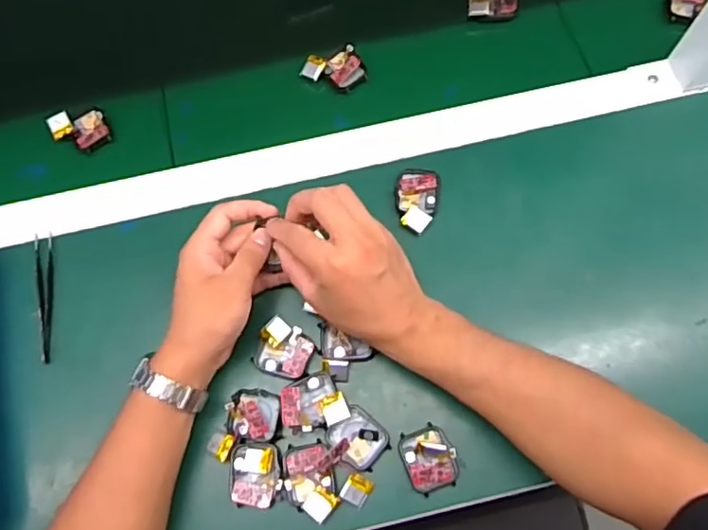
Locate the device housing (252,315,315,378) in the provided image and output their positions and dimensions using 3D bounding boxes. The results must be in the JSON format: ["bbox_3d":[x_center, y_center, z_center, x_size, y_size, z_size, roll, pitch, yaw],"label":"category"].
[{"bbox_3d":[-0.056,0.069,0.478,0.045,0.008,0.042,20,73,8],"label":"device housing"}]

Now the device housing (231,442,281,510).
[{"bbox_3d":[-0.076,0.162,0.450,0.039,0.008,0.046,-3,71,1],"label":"device housing"}]

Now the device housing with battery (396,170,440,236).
[{"bbox_3d":[0.056,-0.058,0.520,0.038,0.012,0.060,8,72,5],"label":"device housing with battery"}]

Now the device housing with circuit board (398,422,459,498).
[{"bbox_3d":[0.058,0.150,0.449,0.038,0.018,0.048,-21,72,-5],"label":"device housing with circuit board"}]

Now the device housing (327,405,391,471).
[{"bbox_3d":[0.005,0.137,0.460,0.038,0.008,0.043,-43,75,-12],"label":"device housing"}]

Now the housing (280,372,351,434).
[{"bbox_3d":[-0.032,0.109,0.463,0.050,0.014,0.041,-18,72,-4],"label":"housing"}]

